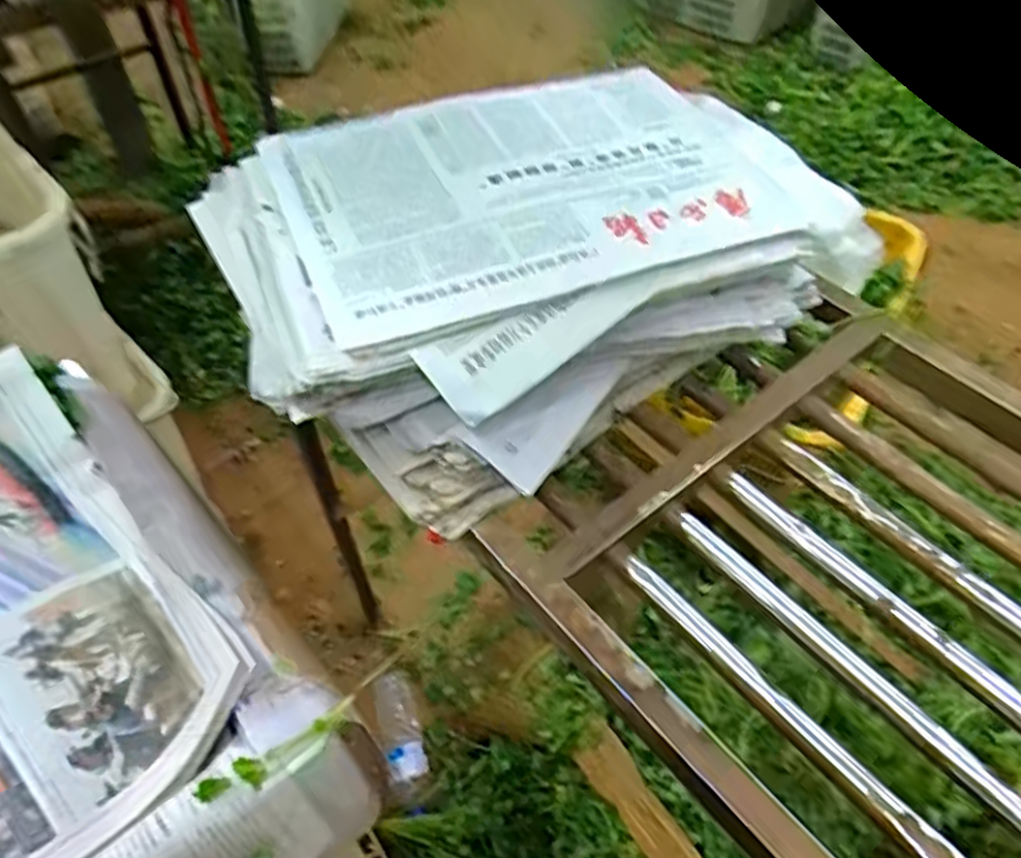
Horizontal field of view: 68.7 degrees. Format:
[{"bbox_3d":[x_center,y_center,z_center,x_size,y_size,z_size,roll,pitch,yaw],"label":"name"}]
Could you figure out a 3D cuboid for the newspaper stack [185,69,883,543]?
[{"bbox_3d":[0.006,-0.147,0.634,0.446,0.114,0.333,-25,55,-19],"label":"newspaper stack"}]

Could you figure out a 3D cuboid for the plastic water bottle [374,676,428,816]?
[{"bbox_3d":[-0.169,0.464,1.146,0.056,0.071,0.218,-15,35,-12],"label":"plastic water bottle"}]

